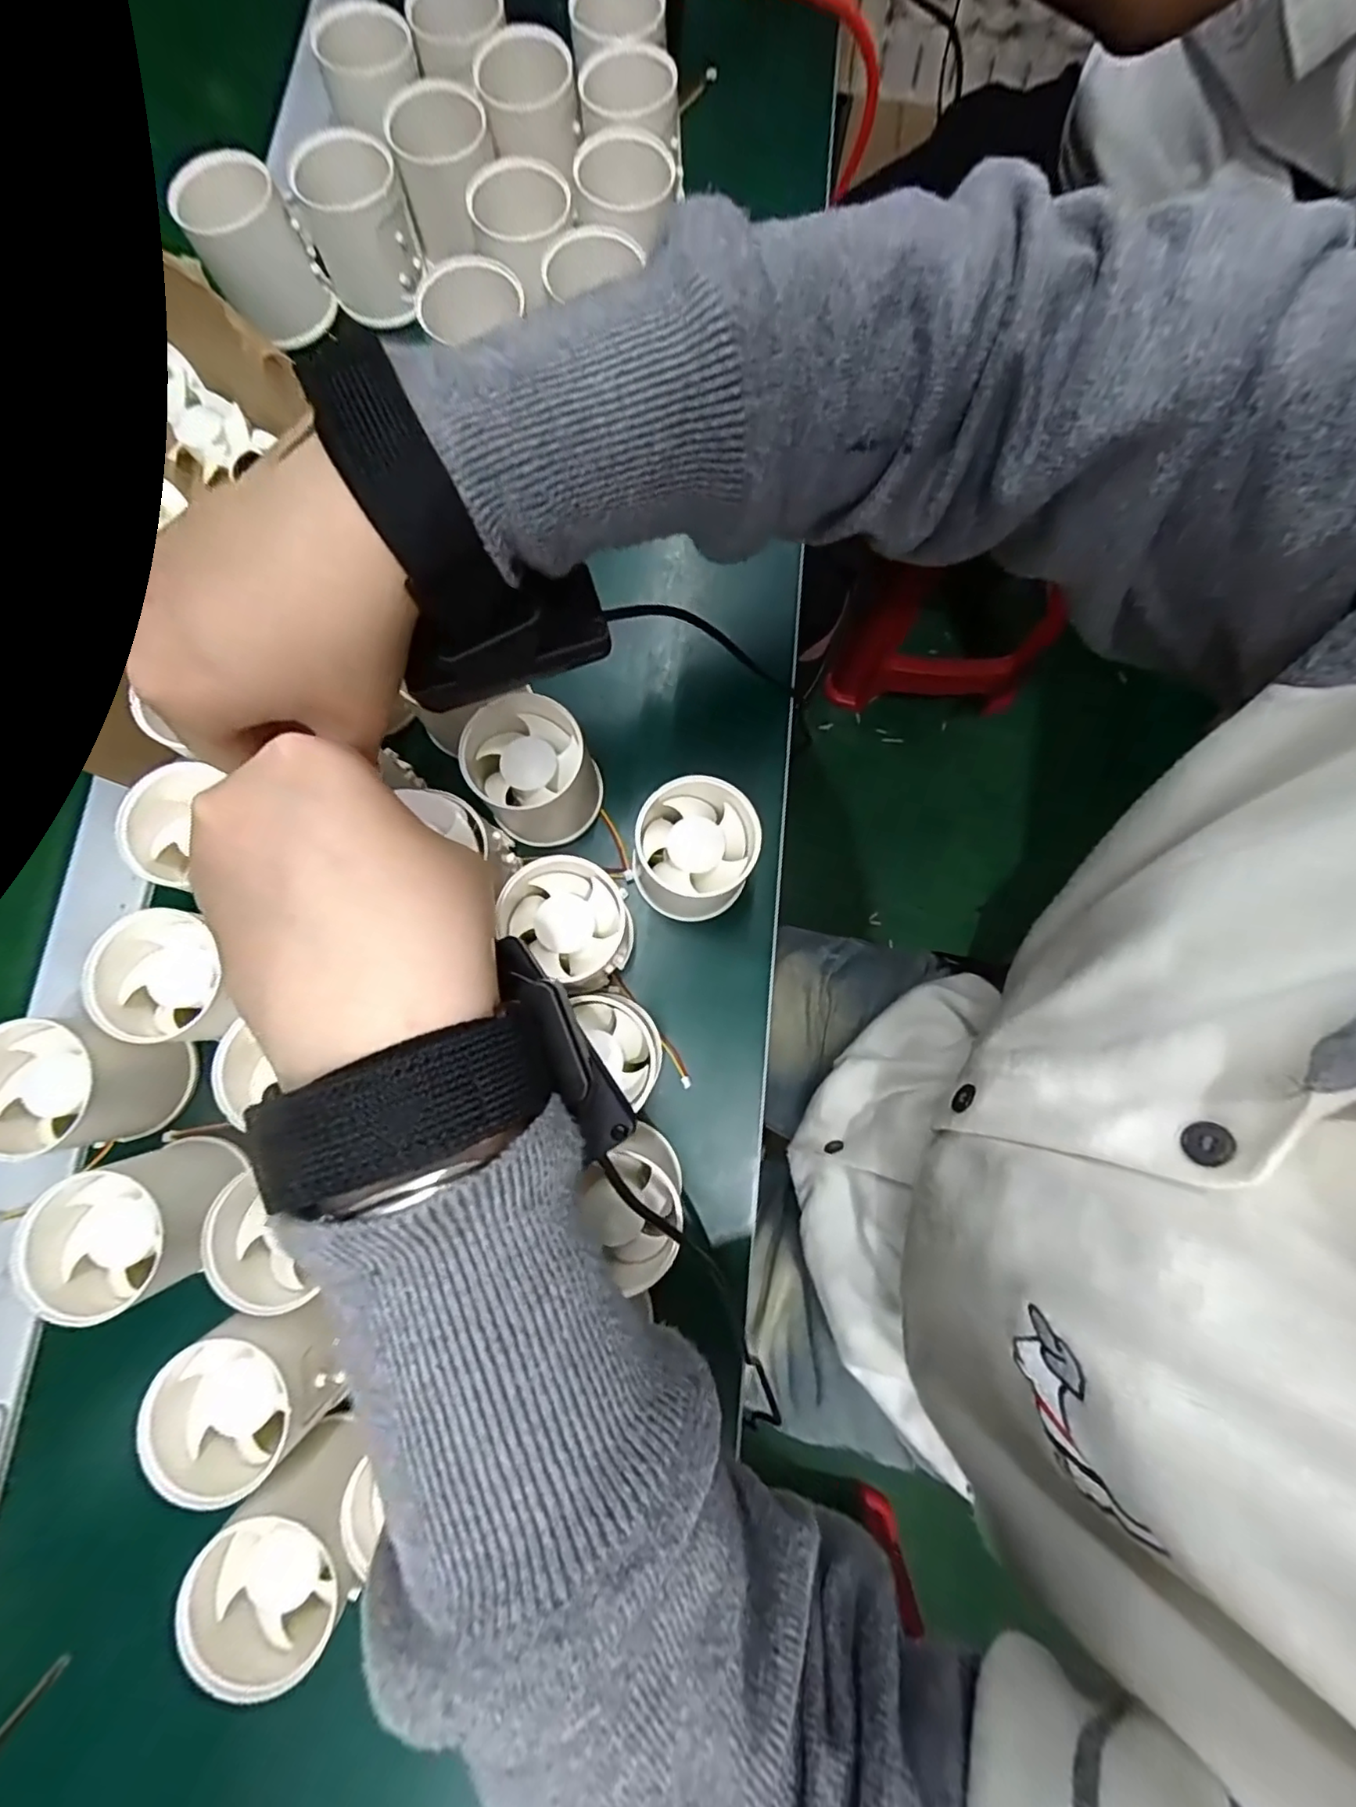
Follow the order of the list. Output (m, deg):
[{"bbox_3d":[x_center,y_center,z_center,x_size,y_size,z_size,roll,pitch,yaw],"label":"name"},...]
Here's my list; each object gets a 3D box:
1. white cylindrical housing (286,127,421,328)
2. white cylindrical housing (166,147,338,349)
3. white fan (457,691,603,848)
[{"bbox_3d":[-0.166,-0.354,0.323,0.053,0.054,0.043,-20,79,-4],"label":"white cylindrical housing"},{"bbox_3d":[-0.223,-0.342,0.321,0.052,0.055,0.047,-30,80,-6],"label":"white cylindrical housing"},{"bbox_3d":[-0.066,-0.059,0.279,0.051,0.042,0.054,0,78,0],"label":"white fan"}]

